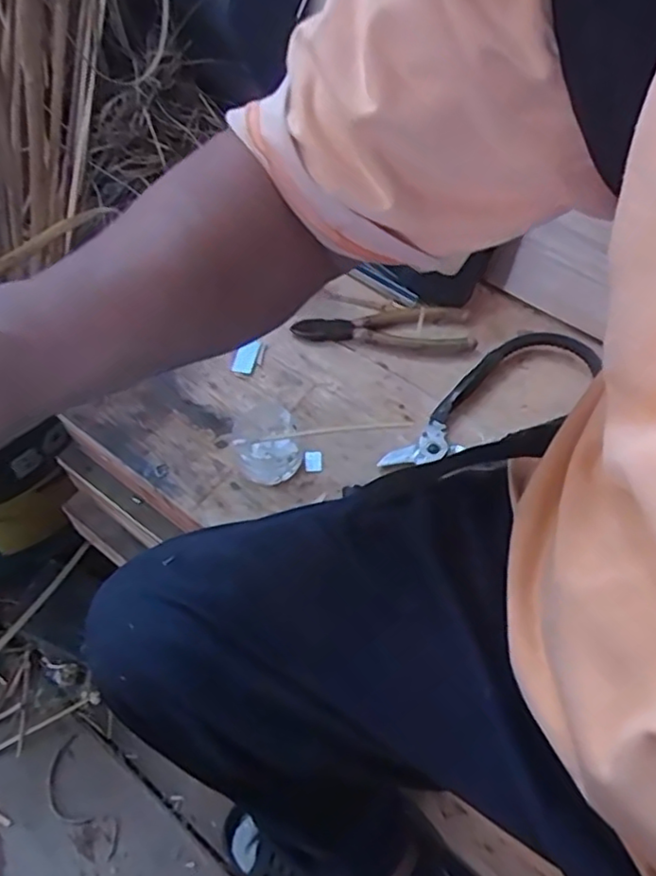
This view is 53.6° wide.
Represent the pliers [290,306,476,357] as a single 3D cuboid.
[{"bbox_3d":[0.051,-0.102,0.606,0.162,0.016,0.051,3,57,1],"label":"pliers"}]

